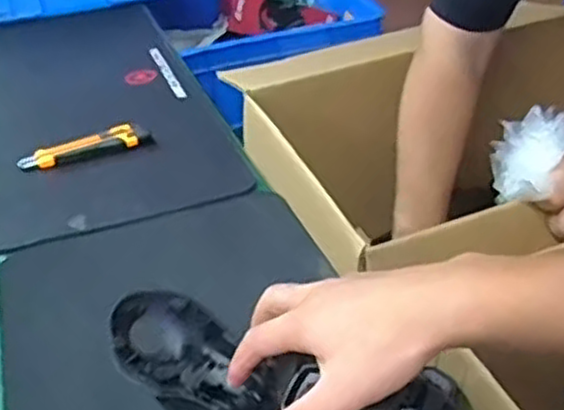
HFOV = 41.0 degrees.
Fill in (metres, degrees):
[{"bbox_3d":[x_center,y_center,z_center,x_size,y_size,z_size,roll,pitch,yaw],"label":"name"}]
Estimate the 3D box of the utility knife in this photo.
[{"bbox_3d":[-0.244,-0.072,0.941,0.159,0.023,0.030,-16,33,-15],"label":"utility knife"}]

